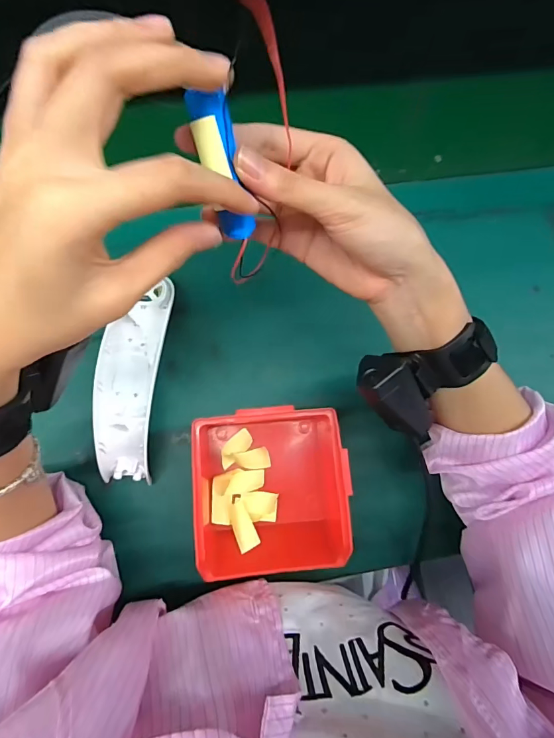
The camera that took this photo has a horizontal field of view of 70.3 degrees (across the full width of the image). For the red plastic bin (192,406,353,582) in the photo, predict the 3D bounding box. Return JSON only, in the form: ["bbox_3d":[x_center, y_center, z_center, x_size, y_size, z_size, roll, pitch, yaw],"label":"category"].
[{"bbox_3d":[-0.007,0.106,0.346,0.127,0.064,0.140,-4,82,-4],"label":"red plastic bin"}]

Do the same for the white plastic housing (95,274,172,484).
[{"bbox_3d":[-0.133,0.009,0.361,0.051,0.046,0.180,5,81,-2],"label":"white plastic housing"}]

